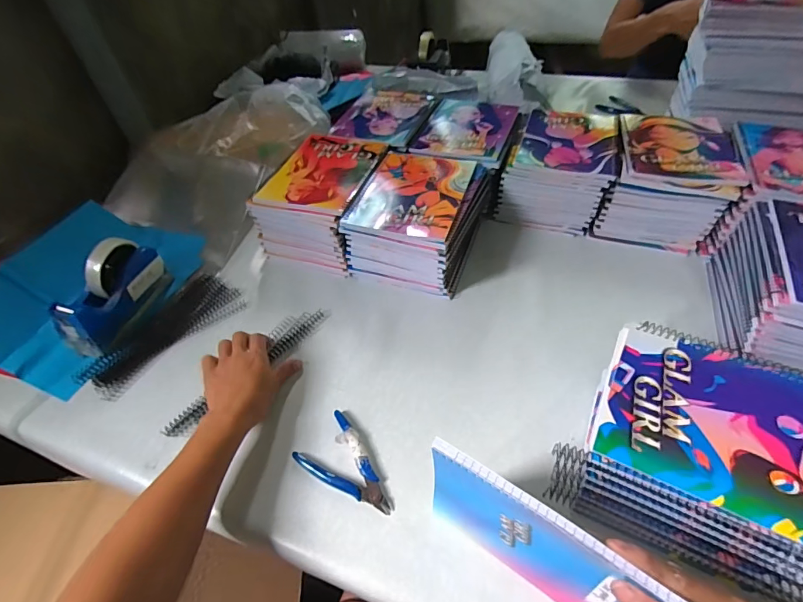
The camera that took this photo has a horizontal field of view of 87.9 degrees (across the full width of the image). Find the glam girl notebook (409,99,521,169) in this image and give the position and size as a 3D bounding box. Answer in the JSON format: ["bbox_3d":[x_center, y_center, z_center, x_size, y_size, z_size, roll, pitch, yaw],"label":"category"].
[{"bbox_3d":[0.116,-0.299,0.722,0.150,0.008,0.192,14,51,17],"label":"glam girl notebook"}]

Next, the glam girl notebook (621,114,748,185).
[{"bbox_3d":[0.424,-0.235,0.634,0.159,0.016,0.191,11,51,15],"label":"glam girl notebook"}]

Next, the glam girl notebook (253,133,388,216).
[{"bbox_3d":[-0.118,-0.207,0.654,0.147,0.008,0.198,10,50,14],"label":"glam girl notebook"}]

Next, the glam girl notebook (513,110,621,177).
[{"bbox_3d":[0.275,-0.265,0.672,0.145,0.005,0.192,13,51,17],"label":"glam girl notebook"}]

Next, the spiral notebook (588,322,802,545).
[{"bbox_3d":[0.278,0.102,0.340,0.202,0.011,0.149,21,54,22],"label":"spiral notebook"}]

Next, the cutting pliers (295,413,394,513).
[{"bbox_3d":[-0.056,0.180,0.445,0.067,0.010,0.117,-38,55,-25],"label":"cutting pliers"}]

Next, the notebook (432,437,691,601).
[{"bbox_3d":[0.107,0.194,0.322,0.192,0.144,0.017,26,56,26],"label":"notebook"}]

